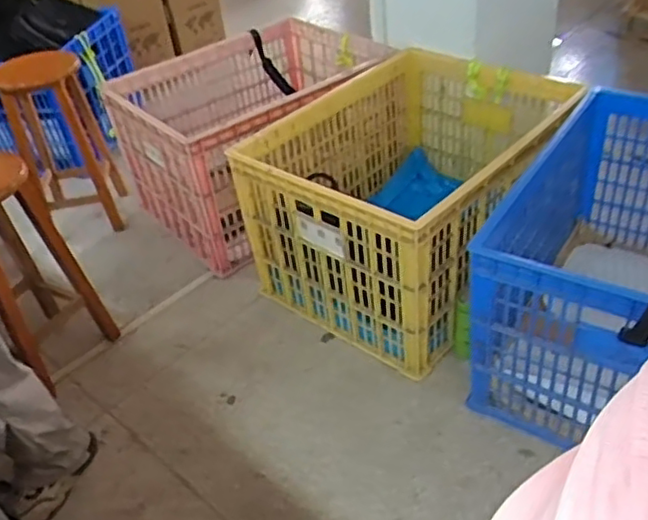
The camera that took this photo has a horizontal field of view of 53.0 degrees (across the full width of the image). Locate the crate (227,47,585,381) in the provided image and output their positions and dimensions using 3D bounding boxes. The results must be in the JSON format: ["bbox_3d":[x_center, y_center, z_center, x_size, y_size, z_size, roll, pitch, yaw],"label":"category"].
[{"bbox_3d":[0.252,-0.180,1.857,0.655,0.533,0.793,26,49,35],"label":"crate"}]

